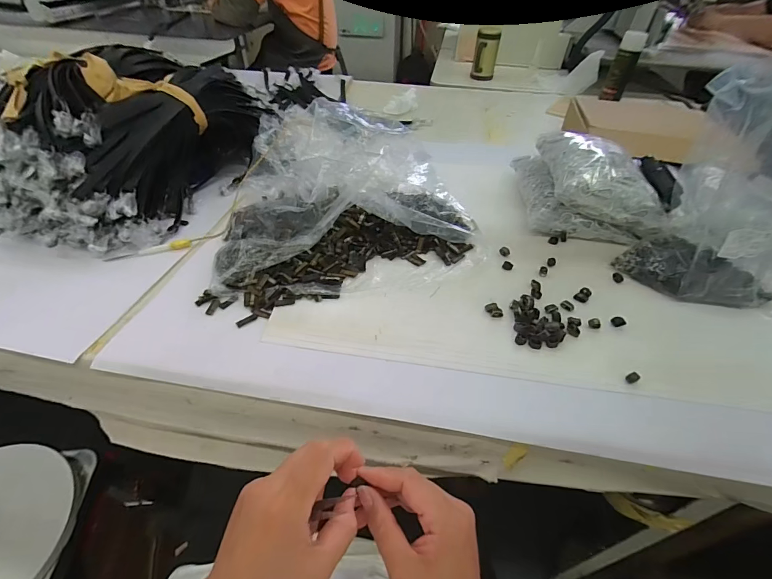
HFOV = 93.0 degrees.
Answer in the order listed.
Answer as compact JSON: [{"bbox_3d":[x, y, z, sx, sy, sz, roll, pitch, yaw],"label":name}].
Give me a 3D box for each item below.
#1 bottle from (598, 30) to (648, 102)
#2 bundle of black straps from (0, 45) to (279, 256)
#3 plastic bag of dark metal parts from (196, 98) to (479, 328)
[{"bbox_3d":[0.743,-0.699,1.150,0.068,0.172,0.083,23,49,19],"label":"bottle"},{"bbox_3d":[-0.481,-0.294,0.705,0.354,0.187,0.465,8,46,5],"label":"bundle of black straps"},{"bbox_3d":[-0.086,-0.185,0.650,0.468,0.132,0.436,-11,47,-13],"label":"plastic bag of dark metal parts"}]

